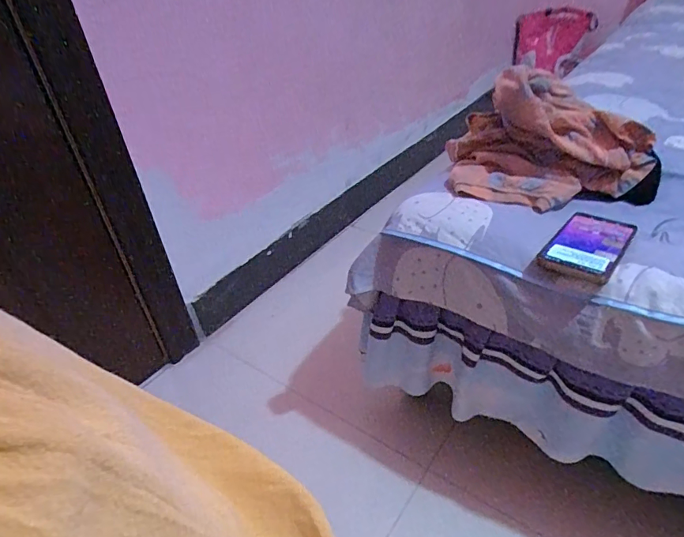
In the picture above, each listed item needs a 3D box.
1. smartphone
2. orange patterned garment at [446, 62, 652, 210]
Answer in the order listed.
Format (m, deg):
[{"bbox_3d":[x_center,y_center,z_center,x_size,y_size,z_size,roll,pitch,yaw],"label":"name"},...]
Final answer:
[{"bbox_3d":[0.304,-0.032,0.551,0.075,0.011,0.154,25,40,32],"label":"smartphone"},{"bbox_3d":[0.302,-0.190,0.666,0.276,0.152,0.166,-4,37,1],"label":"orange patterned garment"}]

